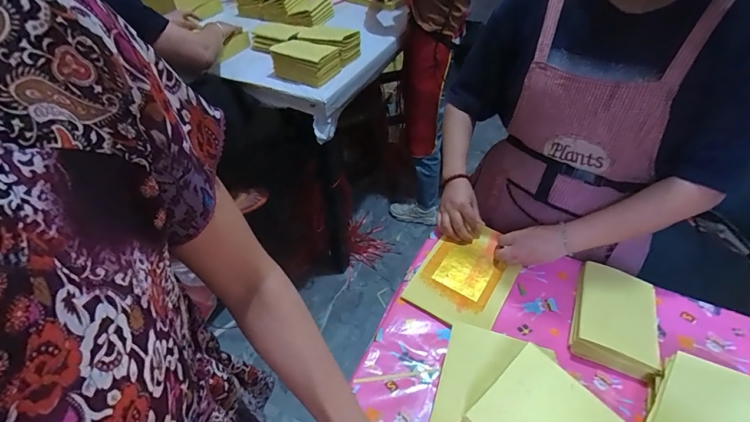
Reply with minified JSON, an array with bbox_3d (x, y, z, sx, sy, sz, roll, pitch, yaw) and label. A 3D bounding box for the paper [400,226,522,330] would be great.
[{"bbox_3d":[0.173,0.118,0.712,0.160,0.013,0.216,27,57,21],"label":"paper"}]

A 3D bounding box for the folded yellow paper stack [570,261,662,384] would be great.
[{"bbox_3d":[0.401,0.180,0.627,0.120,0.052,0.168,17,48,19],"label":"folded yellow paper stack"}]

